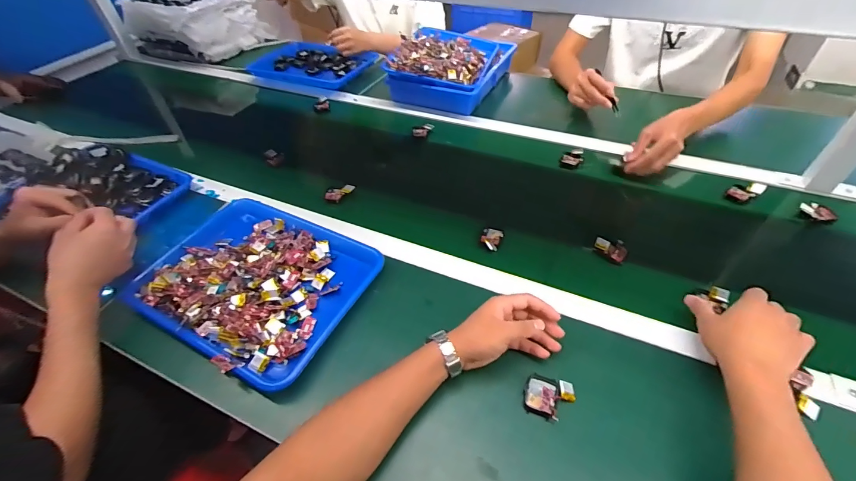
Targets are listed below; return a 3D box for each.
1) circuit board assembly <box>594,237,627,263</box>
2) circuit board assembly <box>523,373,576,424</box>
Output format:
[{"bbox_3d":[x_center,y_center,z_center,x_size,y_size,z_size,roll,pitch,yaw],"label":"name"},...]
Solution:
[{"bbox_3d":[0.295,0.013,0.611,0.049,0.017,0.031,20,51,21],"label":"circuit board assembly"},{"bbox_3d":[0.146,0.188,0.454,0.056,0.019,0.047,14,49,16],"label":"circuit board assembly"}]

